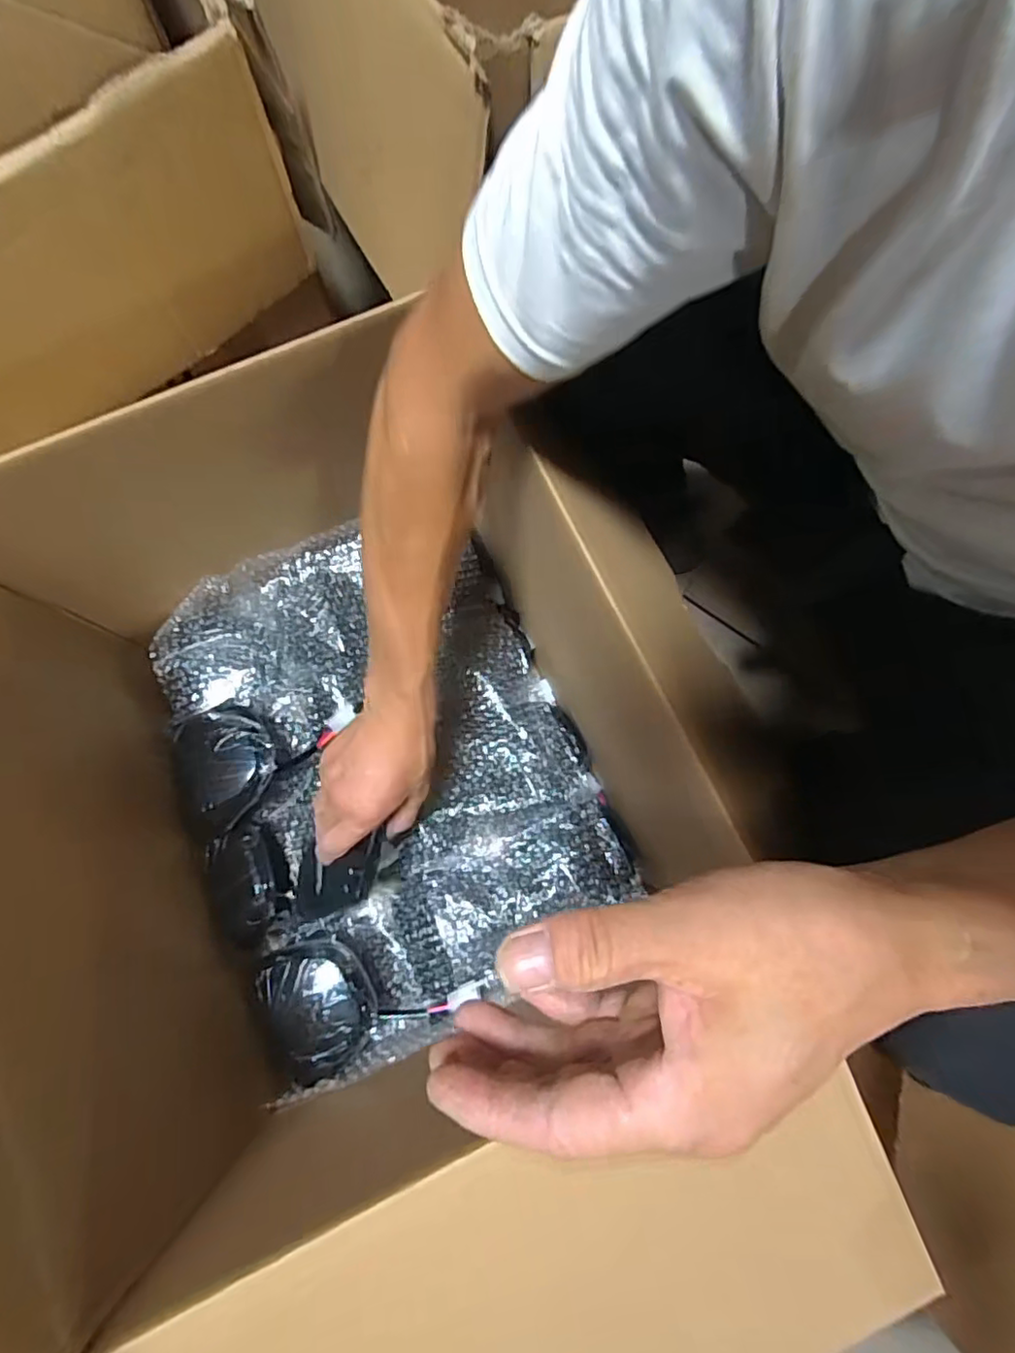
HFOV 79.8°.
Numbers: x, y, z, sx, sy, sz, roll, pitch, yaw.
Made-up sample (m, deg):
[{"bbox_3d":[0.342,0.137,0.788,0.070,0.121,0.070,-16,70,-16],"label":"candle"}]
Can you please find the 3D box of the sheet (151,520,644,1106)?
[{"bbox_3d":[-0.123,0.086,0.639,0.376,0.064,0.506,-22,77,-7],"label":"sheet"}]

